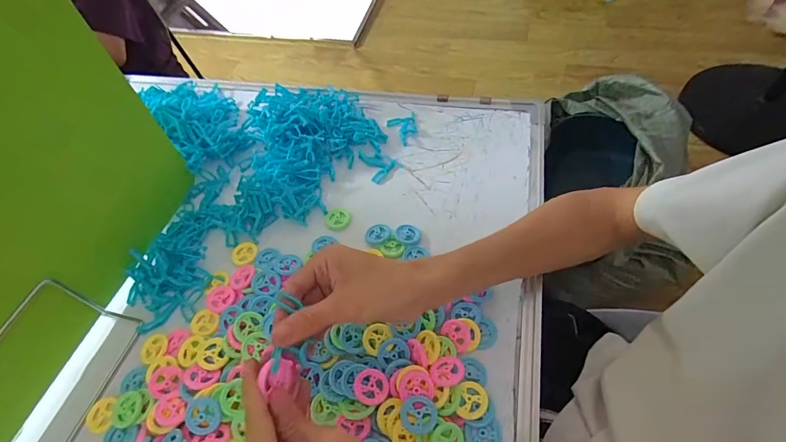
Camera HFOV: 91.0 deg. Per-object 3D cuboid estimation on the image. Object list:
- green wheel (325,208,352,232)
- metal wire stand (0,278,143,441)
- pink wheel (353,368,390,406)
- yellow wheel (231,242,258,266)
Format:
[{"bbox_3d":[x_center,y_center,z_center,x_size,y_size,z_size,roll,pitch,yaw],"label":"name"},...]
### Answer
[{"bbox_3d":[-0.066,-0.003,0.461,0.030,0.004,0.031,-3,54,4],"label":"green wheel"},{"bbox_3d":[-0.310,0.136,0.338,0.068,0.084,0.149,7,55,10],"label":"metal wire stand"},{"bbox_3d":[-0.019,0.144,0.335,0.030,0.005,0.029,-3,54,4],"label":"pink wheel"},{"bbox_3d":[-0.170,0.037,0.443,0.028,0.005,0.028,-3,54,4],"label":"yellow wheel"}]

